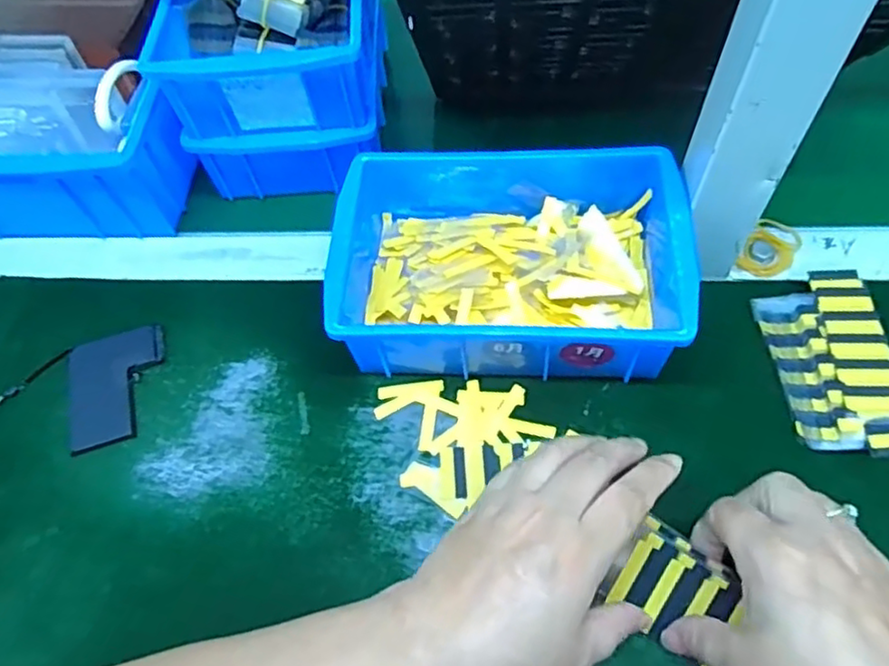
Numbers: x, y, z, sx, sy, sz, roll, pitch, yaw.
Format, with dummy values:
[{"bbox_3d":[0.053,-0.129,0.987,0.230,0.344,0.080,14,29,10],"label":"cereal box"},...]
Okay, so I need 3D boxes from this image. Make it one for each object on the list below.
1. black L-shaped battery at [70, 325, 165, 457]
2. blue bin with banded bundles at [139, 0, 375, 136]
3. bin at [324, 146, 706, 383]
[{"bbox_3d":[-0.203,0.033,0.403,0.057,0.004,0.075,-16,58,-6],"label":"black L-shaped battery"},{"bbox_3d":[-0.114,-0.223,0.444,0.135,0.077,0.185,-4,59,2],"label":"blue bin with banded bundles"},{"bbox_3d":[0.038,-0.044,0.398,0.200,0.070,0.142,2,58,5],"label":"bin"}]

